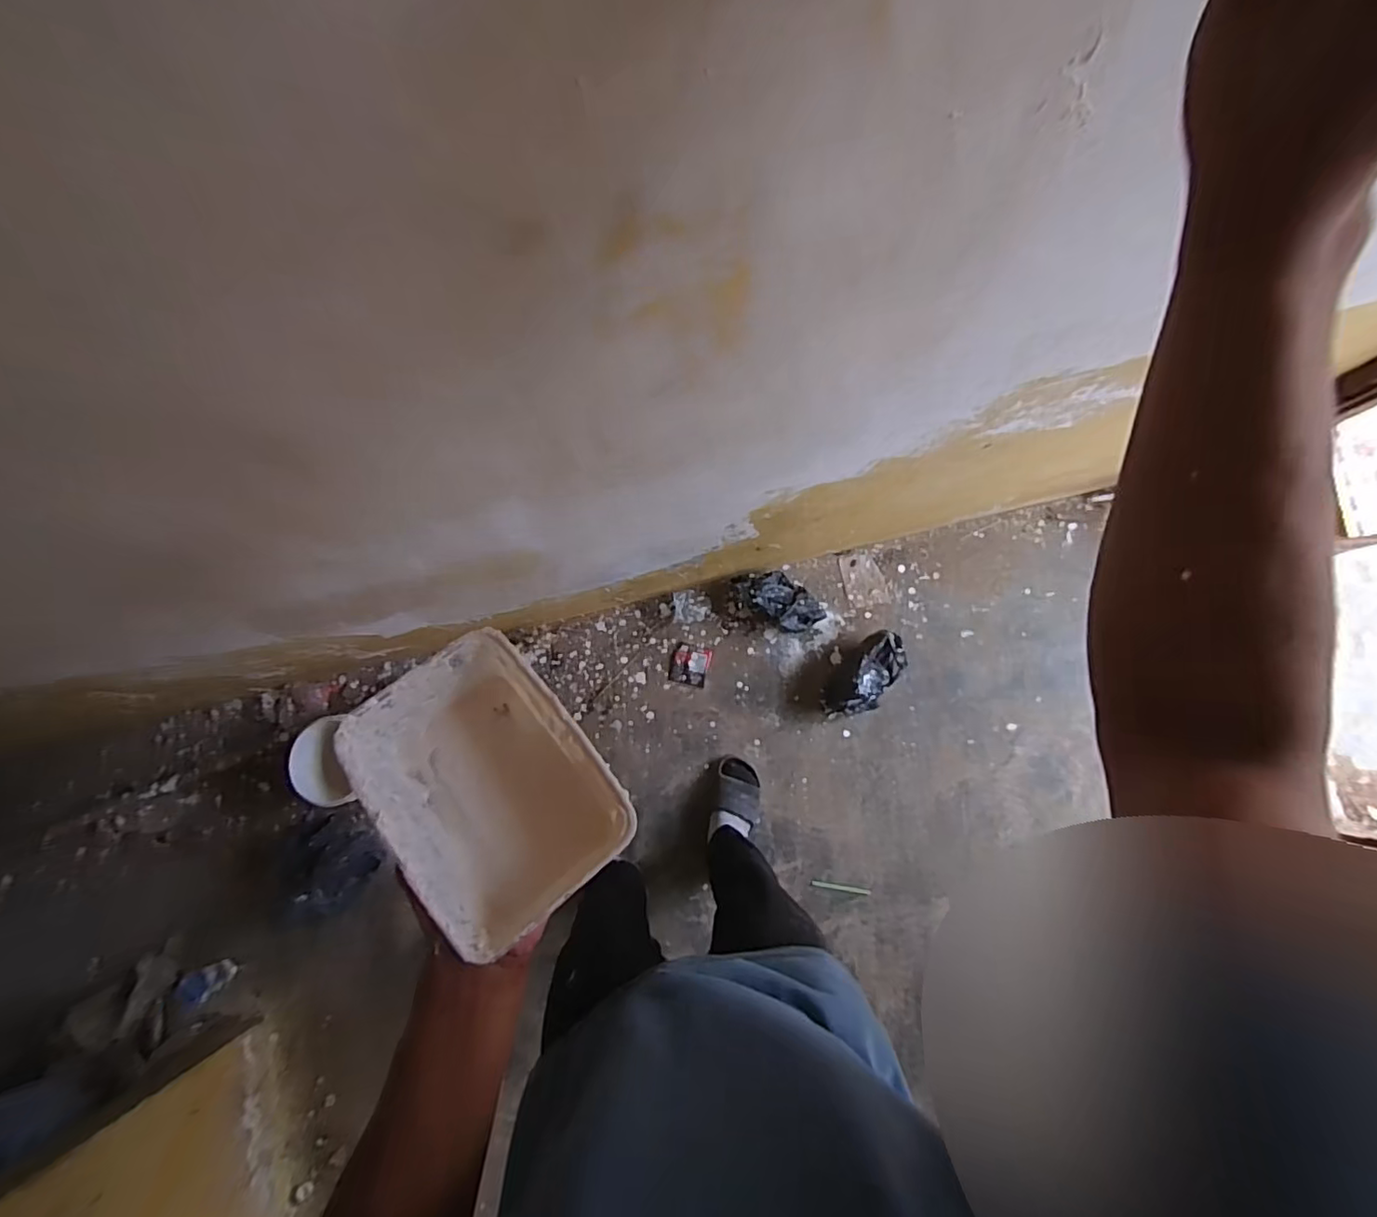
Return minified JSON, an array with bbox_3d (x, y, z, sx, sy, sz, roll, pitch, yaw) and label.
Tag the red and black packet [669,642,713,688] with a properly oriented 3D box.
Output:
[{"bbox_3d":[0.004,0.135,1.378,0.087,0.006,0.092,14,82,6],"label":"red and black packet"}]

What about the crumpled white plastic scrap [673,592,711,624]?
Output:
[{"bbox_3d":[0.008,-0.003,1.379,0.088,0.011,0.073,-2,102,-6],"label":"crumpled white plastic scrap"}]

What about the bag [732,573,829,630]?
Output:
[{"bbox_3d":[0.207,-0.023,1.339,0.223,0.087,0.126,19,82,6],"label":"bag"}]

